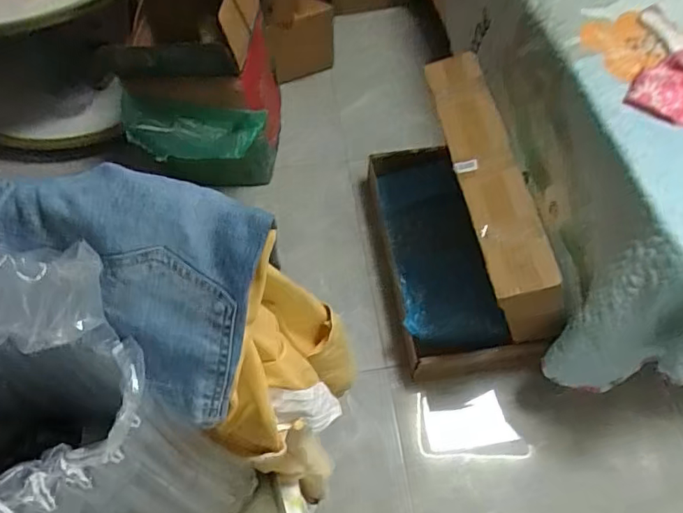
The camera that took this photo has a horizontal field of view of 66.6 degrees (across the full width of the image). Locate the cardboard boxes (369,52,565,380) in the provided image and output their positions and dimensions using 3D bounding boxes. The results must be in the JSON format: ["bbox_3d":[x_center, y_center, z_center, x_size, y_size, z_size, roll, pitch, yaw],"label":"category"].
[{"bbox_3d":[0.226,-0.083,1.073,0.255,0.373,0.565,-8,60,-4],"label":"cardboard boxes"}]

